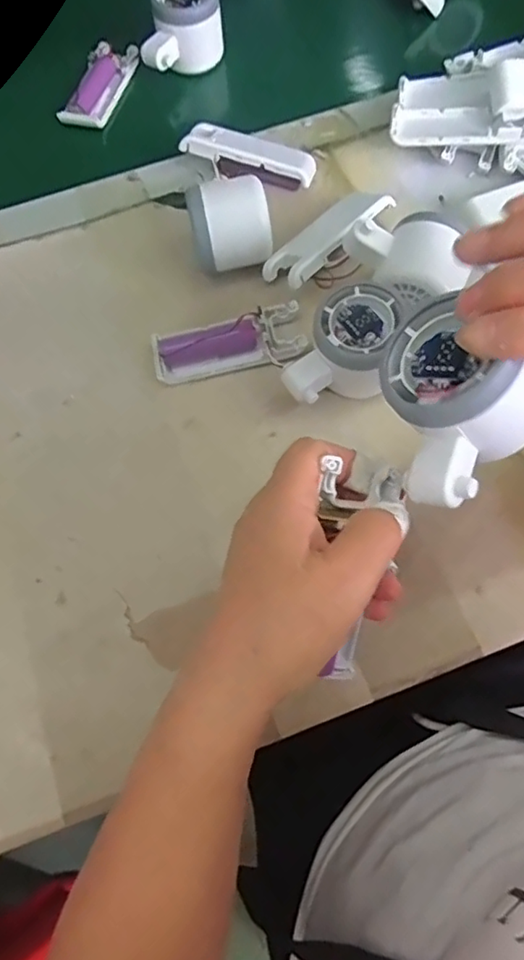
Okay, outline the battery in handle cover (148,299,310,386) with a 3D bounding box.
[{"bbox_3d":[-0.023,-0.095,0.402,0.101,0.021,0.039,-9,68,-1],"label":"battery in handle cover"}]

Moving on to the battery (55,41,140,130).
[{"bbox_3d":[-0.143,-0.353,0.521,0.045,0.018,0.101,15,70,9],"label":"battery"}]

